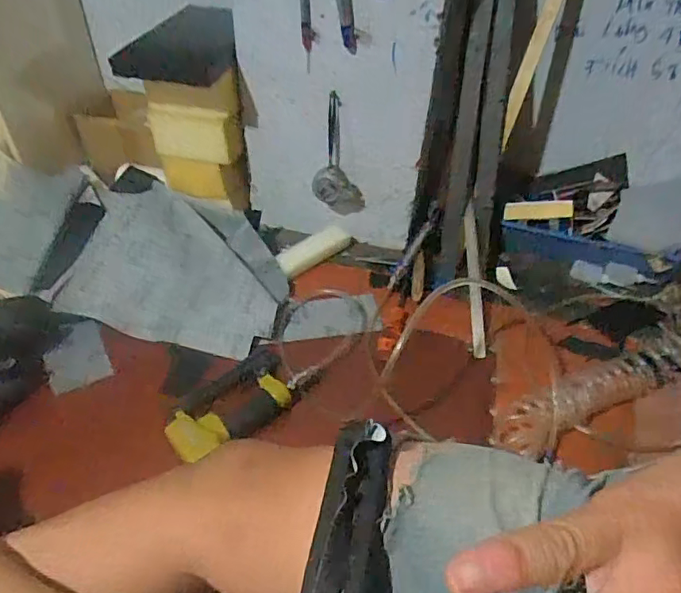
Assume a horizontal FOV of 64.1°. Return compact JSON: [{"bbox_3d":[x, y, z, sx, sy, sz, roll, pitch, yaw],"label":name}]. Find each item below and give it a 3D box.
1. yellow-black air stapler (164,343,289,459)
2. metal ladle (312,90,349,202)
[{"bbox_3d":[-0.150,0.156,0.773,0.200,0.039,0.120,-30,52,-31],"label":"yellow-black air stapler"},{"bbox_3d":[-0.017,-0.255,0.955,0.063,0.184,0.057,0,43,-4],"label":"metal ladle"}]

